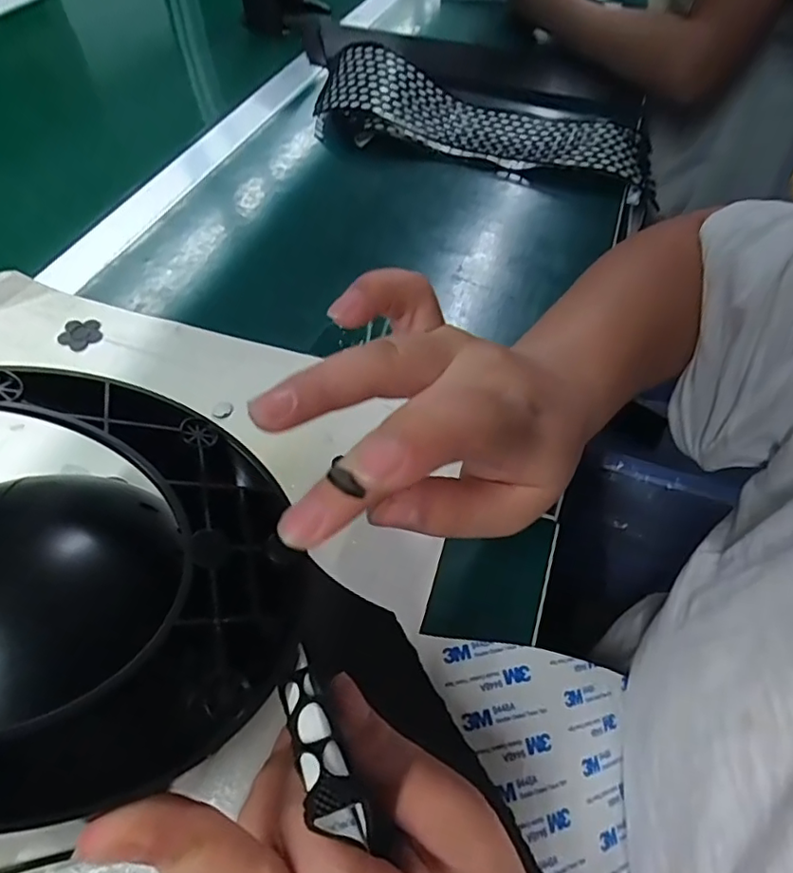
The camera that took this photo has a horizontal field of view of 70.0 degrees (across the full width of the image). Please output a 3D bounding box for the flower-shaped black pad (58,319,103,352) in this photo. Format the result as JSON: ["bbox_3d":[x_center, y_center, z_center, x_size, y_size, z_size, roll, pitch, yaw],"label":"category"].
[{"bbox_3d":[-0.205,-0.068,0.368,0.027,0.004,0.026,29,58,17],"label":"flower-shaped black pad"}]

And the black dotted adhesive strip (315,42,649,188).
[{"bbox_3d":[0.078,-0.305,0.540,0.319,0.044,0.105,17,55,9],"label":"black dotted adhesive strip"}]

